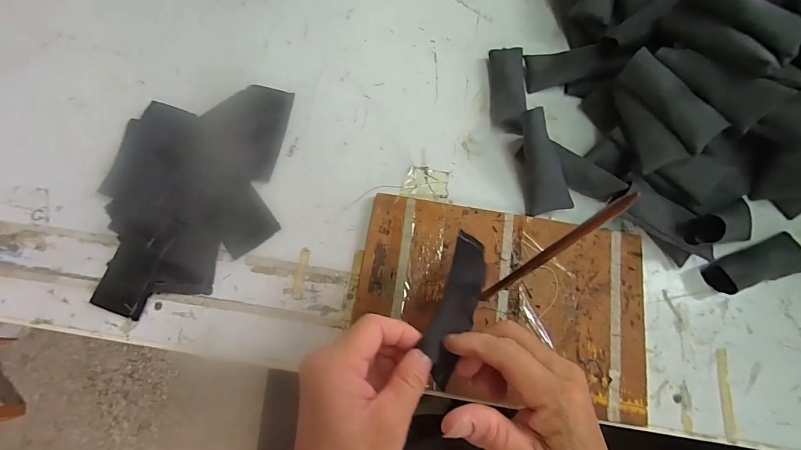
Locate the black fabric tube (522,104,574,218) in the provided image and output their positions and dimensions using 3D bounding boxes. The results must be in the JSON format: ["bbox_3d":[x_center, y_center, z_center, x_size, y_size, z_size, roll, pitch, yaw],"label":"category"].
[{"bbox_3d":[0.142,-0.064,0.364,0.041,0.017,0.102,-12,94,-5],"label":"black fabric tube"}]

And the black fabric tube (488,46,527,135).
[{"bbox_3d":[0.123,-0.154,0.410,0.039,0.016,0.102,0,73,-1],"label":"black fabric tube"}]

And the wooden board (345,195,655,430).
[{"bbox_3d":[0.096,0.071,0.347,0.269,0.013,0.177,7,73,1],"label":"wooden board"}]

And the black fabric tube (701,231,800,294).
[{"bbox_3d":[0.351,0.038,0.350,0.102,0.023,0.039,-17,74,-6],"label":"black fabric tube"}]

